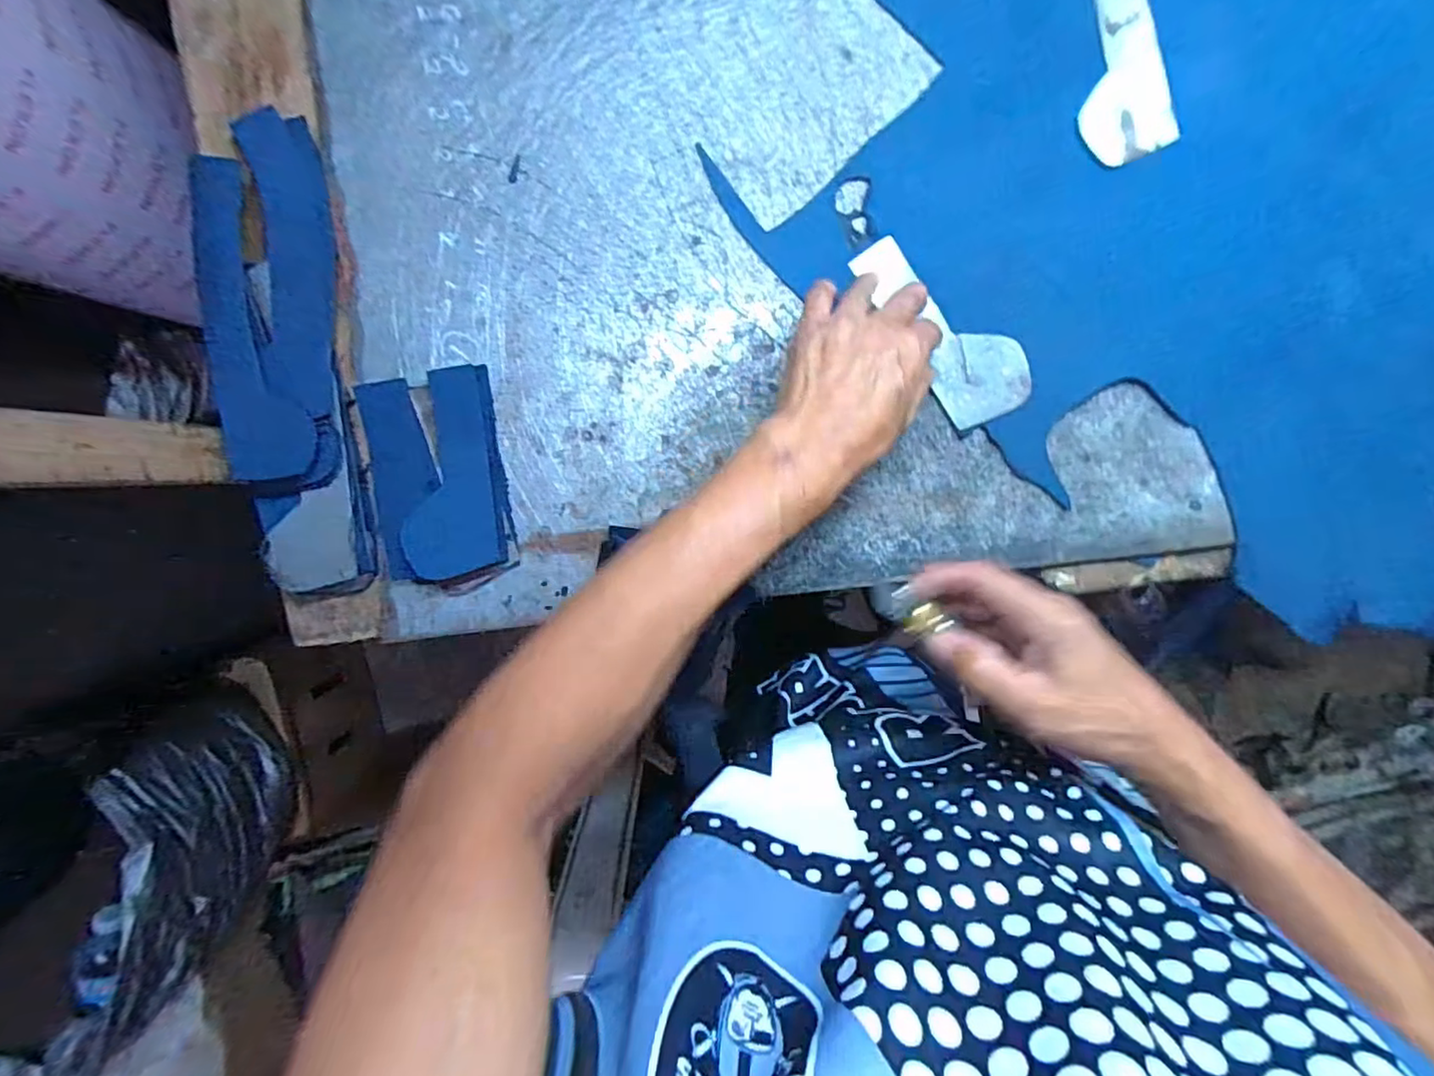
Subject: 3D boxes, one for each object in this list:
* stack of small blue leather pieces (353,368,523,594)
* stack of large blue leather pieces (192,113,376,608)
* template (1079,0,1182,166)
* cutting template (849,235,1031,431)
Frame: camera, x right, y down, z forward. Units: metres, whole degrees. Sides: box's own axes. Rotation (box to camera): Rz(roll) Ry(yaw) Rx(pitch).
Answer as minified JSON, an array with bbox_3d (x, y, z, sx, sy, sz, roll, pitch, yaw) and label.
[{"bbox_3d":[-0.193,-0.039,0.438,0.090,0.016,0.146,-9,94,2],"label":"stack of small blue leather pieces"},{"bbox_3d":[-0.296,-0.122,0.423,0.081,0.037,0.323,-6,93,3],"label":"stack of large blue leather pieces"},{"bbox_3d":[0.248,-0.351,0.407,0.057,0.006,0.208,-15,93,3],"label":"template"},{"bbox_3d":[0.151,-0.140,0.424,0.061,0.004,0.144,-40,92,4],"label":"cutting template"}]

